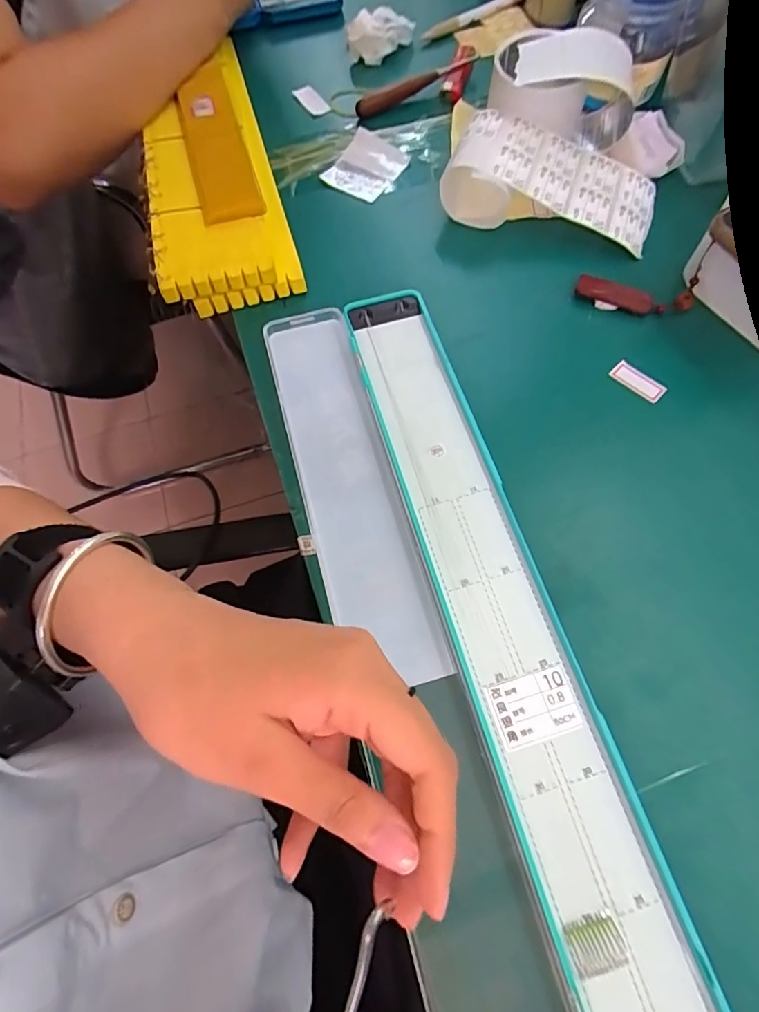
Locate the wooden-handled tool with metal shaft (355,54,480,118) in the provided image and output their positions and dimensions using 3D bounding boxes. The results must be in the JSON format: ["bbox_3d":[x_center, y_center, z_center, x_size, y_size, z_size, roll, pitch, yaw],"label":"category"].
[{"bbox_3d":[0.039,-0.396,0.469,0.140,0.011,0.018,-33,68,-12],"label":"wooden-handled tool with metal shaft"}]

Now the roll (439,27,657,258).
[{"bbox_3d":[0.146,-0.289,0.386,0.155,0.068,0.165,16,67,10],"label":"roll"}]

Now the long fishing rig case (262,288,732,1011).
[{"bbox_3d":[0.035,0.060,0.259,0.111,0.011,0.443,-15,65,-6],"label":"long fishing rig case"}]

